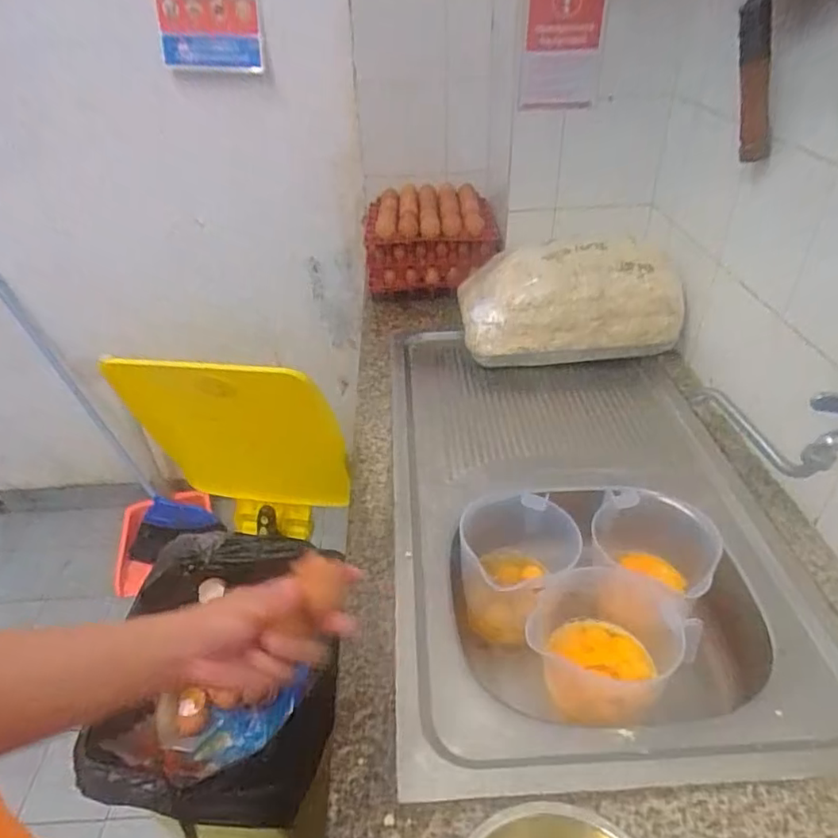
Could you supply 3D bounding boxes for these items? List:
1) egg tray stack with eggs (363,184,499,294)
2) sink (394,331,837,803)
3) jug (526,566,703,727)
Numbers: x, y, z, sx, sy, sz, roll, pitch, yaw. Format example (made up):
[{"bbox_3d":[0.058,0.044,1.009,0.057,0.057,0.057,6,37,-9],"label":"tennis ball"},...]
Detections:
[{"bbox_3d":[0.023,-0.436,1.380,0.288,0.171,0.274,-3,36,-1],"label":"egg tray stack with eggs"},{"bbox_3d":[0.226,0.127,0.918,0.513,0.162,0.846,-2,36,0],"label":"sink"},{"bbox_3d":[0.224,0.259,0.717,0.182,0.131,0.155,-27,43,-30],"label":"jug"}]

